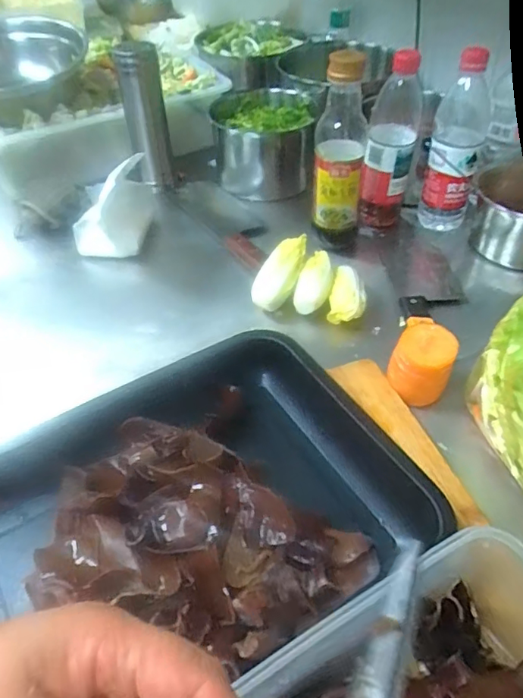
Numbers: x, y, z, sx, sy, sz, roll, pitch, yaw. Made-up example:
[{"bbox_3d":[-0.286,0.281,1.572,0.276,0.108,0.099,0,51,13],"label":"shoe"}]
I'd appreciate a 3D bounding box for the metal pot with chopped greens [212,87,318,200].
[{"bbox_3d":[0.004,-0.344,0.898,0.168,0.110,0.173,-1,45,1],"label":"metal pot with chopped greens"}]

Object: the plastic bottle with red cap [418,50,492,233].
[{"bbox_3d":[0.266,-0.275,0.731,0.068,0.229,0.057,13,47,14],"label":"plastic bottle with red cap"}]

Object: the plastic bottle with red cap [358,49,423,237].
[{"bbox_3d":[0.177,-0.264,0.747,0.066,0.244,0.064,10,46,11],"label":"plastic bottle with red cap"}]

